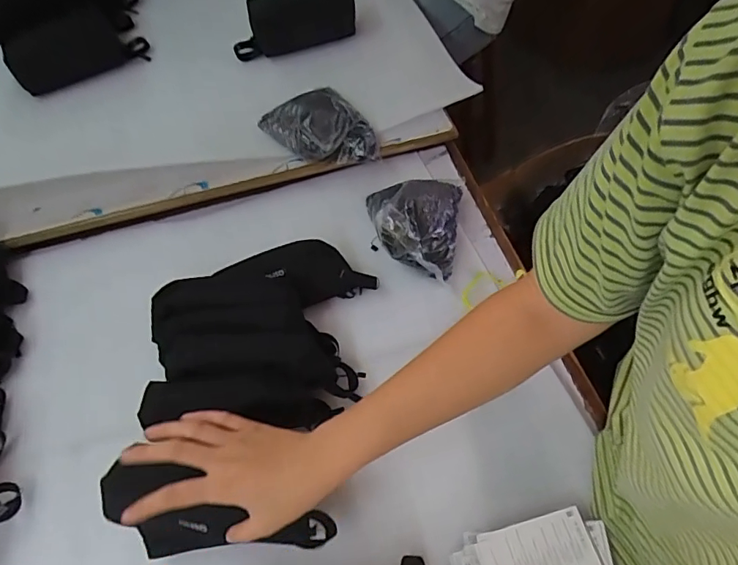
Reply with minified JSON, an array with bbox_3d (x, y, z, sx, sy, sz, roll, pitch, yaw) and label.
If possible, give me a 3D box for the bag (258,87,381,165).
[{"bbox_3d":[-0.072,-0.244,0.777,0.178,0.075,0.126,33,63,24],"label":"bag"}]

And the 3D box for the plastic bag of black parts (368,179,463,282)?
[{"bbox_3d":[0.056,-0.093,0.693,0.134,0.089,0.157,6,56,9],"label":"plastic bag of black parts"}]

